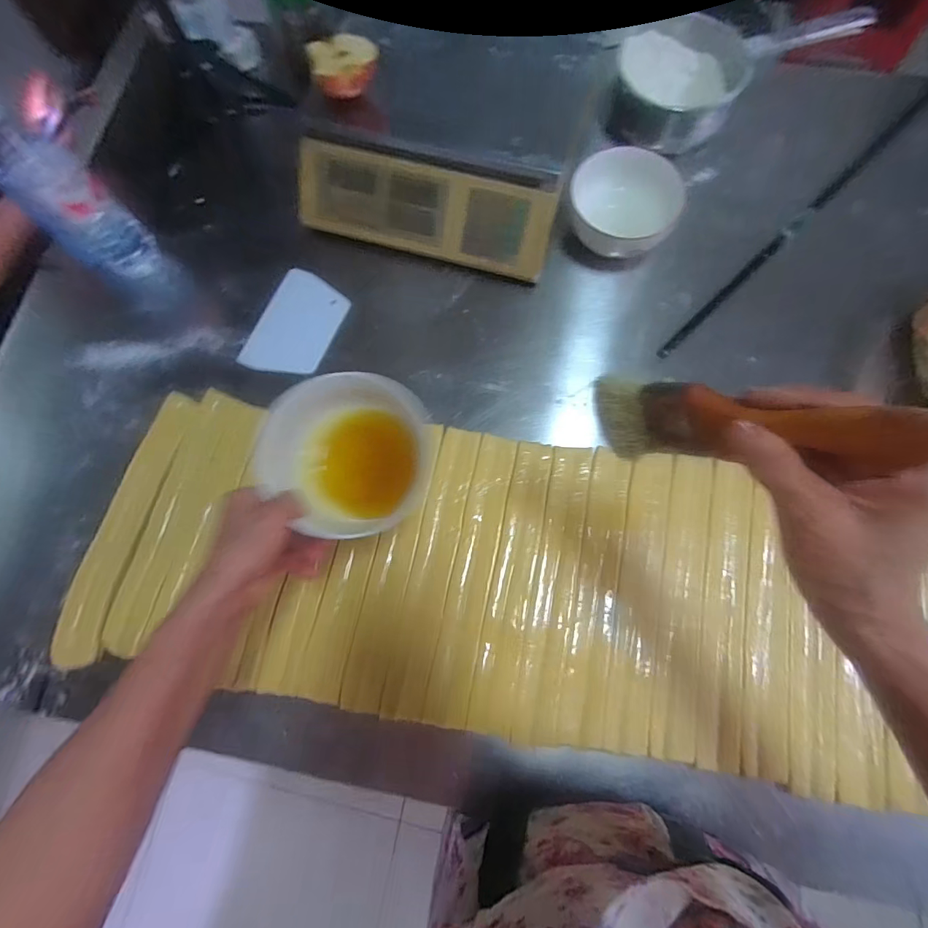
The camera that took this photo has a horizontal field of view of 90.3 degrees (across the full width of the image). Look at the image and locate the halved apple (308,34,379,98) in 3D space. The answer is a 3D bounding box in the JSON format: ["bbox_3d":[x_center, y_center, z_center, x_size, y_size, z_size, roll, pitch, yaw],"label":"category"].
[{"bbox_3d":[-0.137,-0.462,0.534,0.073,0.030,0.062,-19,73,-5],"label":"halved apple"}]

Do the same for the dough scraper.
[{"bbox_3d":[-0.218,-0.181,0.603,0.102,0.008,0.146,21,79,8],"label":"dough scraper"}]

